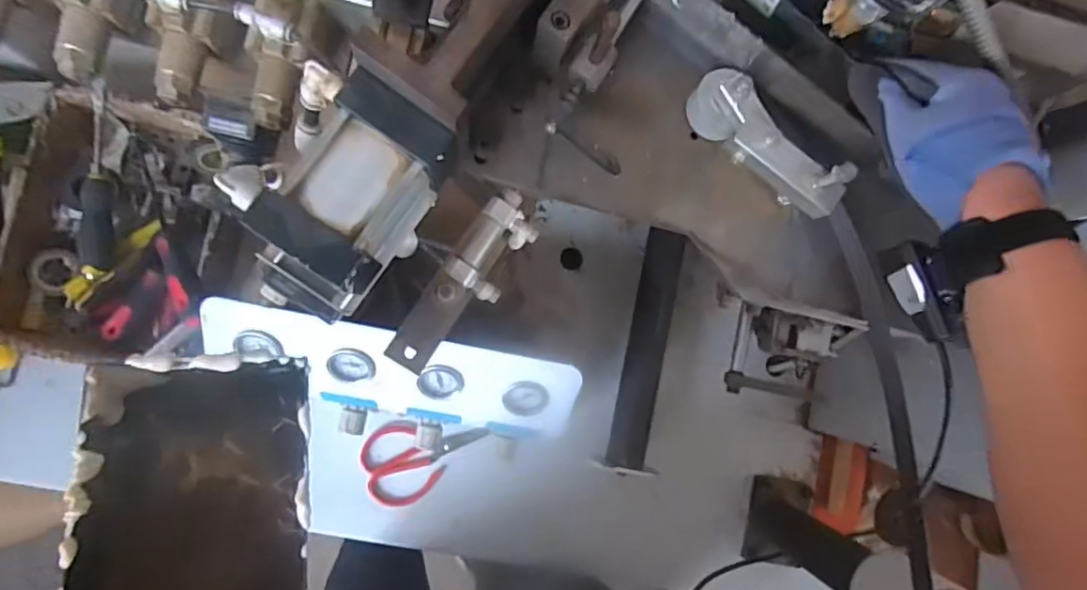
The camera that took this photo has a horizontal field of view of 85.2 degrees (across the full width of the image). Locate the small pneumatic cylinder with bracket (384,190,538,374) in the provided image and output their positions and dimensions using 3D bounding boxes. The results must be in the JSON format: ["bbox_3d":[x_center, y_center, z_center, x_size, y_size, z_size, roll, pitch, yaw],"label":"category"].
[{"bbox_3d":[-0.062,-0.006,0.477,0.046,0.049,0.161,36,83,-5],"label":"small pneumatic cylinder with bracket"}]

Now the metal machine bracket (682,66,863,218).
[{"bbox_3d":[0.166,-0.112,0.445,0.130,0.049,0.046,44,83,-4],"label":"metal machine bracket"}]

